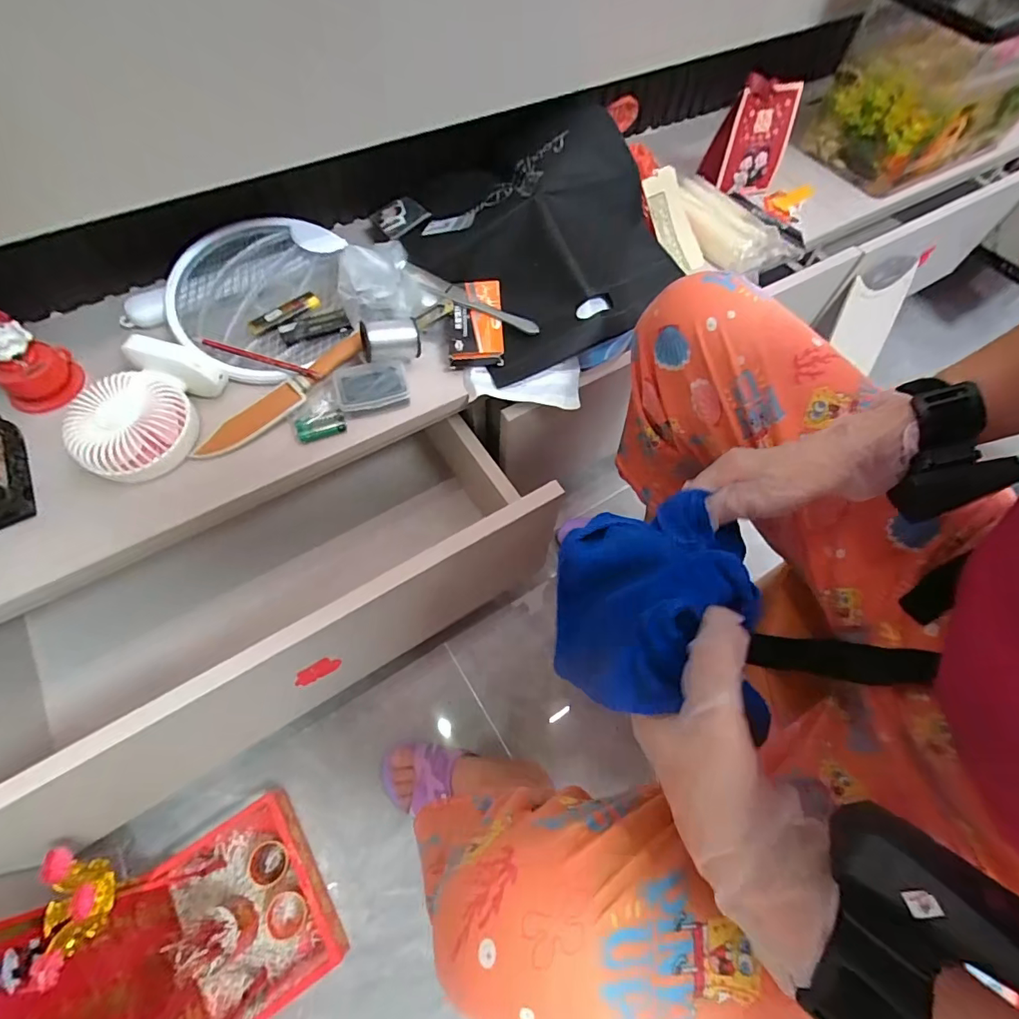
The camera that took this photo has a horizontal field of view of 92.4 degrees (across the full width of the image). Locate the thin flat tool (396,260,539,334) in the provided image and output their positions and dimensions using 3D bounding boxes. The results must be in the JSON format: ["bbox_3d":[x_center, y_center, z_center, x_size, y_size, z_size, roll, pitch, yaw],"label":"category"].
[{"bbox_3d":[-0.052,-0.246,0.570,0.183,0.009,0.022,27,64,11],"label":"thin flat tool"}]

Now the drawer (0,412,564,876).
[{"bbox_3d":[-0.270,0.087,0.553,0.609,0.231,0.257,-30,68,-17],"label":"drawer"}]

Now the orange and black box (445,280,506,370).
[{"bbox_3d":[-0.041,-0.218,0.570,0.064,0.022,0.109,-3,68,-3],"label":"orange and black box"}]

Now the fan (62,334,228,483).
[{"bbox_3d":[-0.359,-0.095,0.484,0.101,0.048,0.138,10,62,2],"label":"fan"}]

